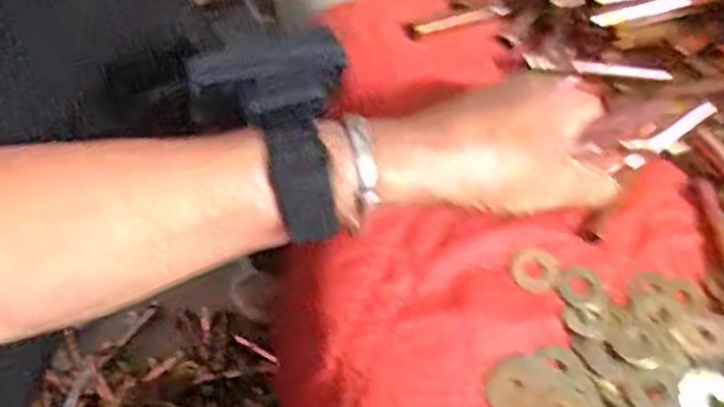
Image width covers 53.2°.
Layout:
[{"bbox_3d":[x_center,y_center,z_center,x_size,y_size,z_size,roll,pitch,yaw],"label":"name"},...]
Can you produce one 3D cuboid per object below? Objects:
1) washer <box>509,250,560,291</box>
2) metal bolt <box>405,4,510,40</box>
[{"bbox_3d":[0.089,0.034,0.370,0.025,0.004,0.024,-17,66,-12],"label":"washer"},{"bbox_3d":[0.058,-0.112,0.436,0.066,0.005,0.011,-19,66,-13],"label":"metal bolt"}]

